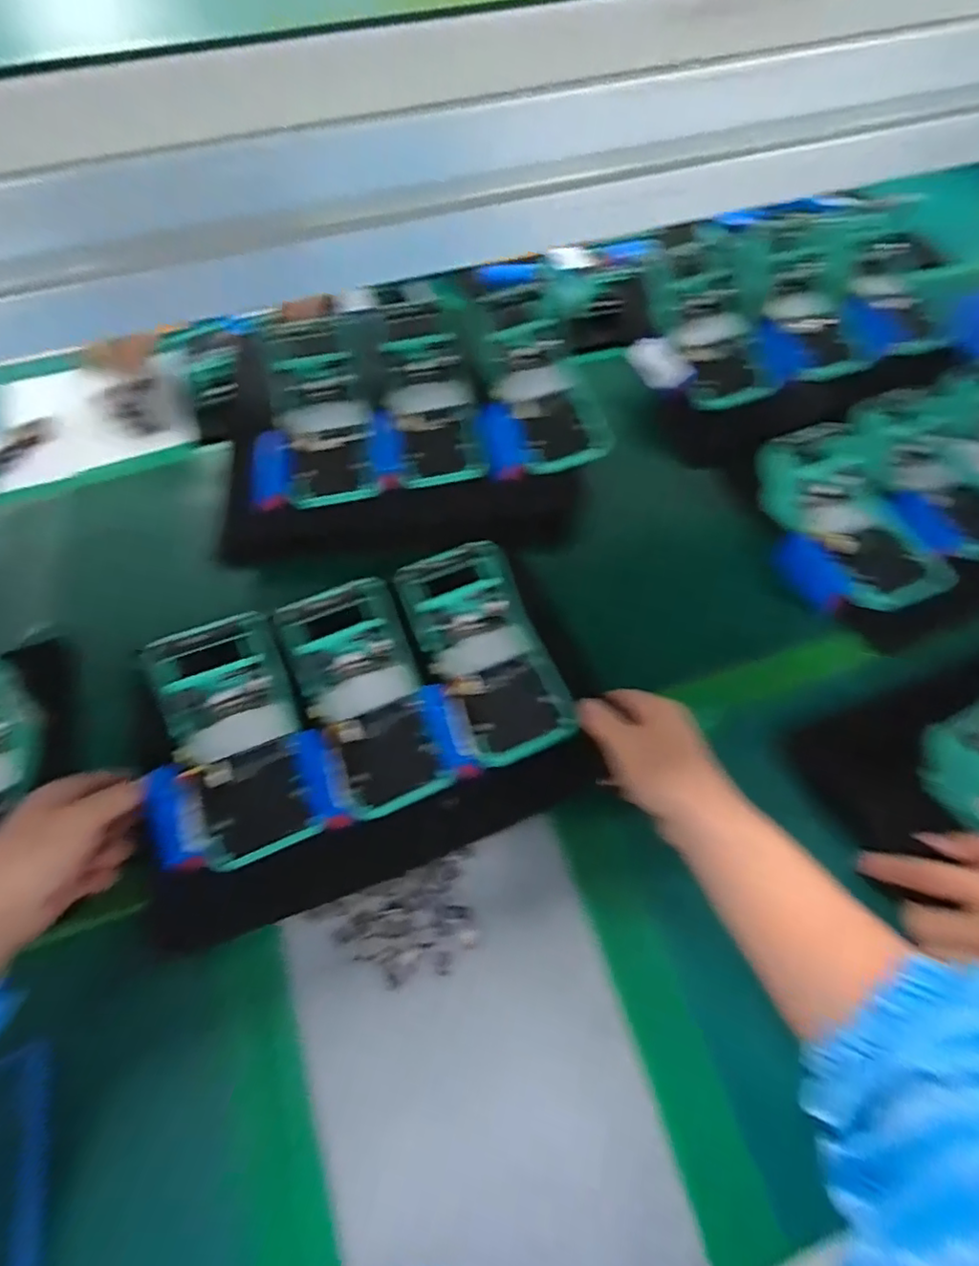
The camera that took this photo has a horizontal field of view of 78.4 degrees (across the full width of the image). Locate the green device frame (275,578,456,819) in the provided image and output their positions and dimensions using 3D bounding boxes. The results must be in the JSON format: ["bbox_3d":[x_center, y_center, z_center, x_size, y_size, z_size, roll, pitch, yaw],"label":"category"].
[{"bbox_3d":[-0.097,0.051,0.455,0.092,0.053,0.171,-18,71,-13],"label":"green device frame"}]

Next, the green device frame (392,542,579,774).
[{"bbox_3d":[-0.001,0.010,0.455,0.085,0.053,0.169,-19,54,-14],"label":"green device frame"}]

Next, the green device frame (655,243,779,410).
[{"bbox_3d":[0.235,-0.322,0.642,0.082,0.052,0.171,-18,85,-13],"label":"green device frame"}]

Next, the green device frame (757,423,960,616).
[{"bbox_3d":[0.317,-0.098,0.530,0.117,0.083,0.163,-9,52,-6],"label":"green device frame"}]

